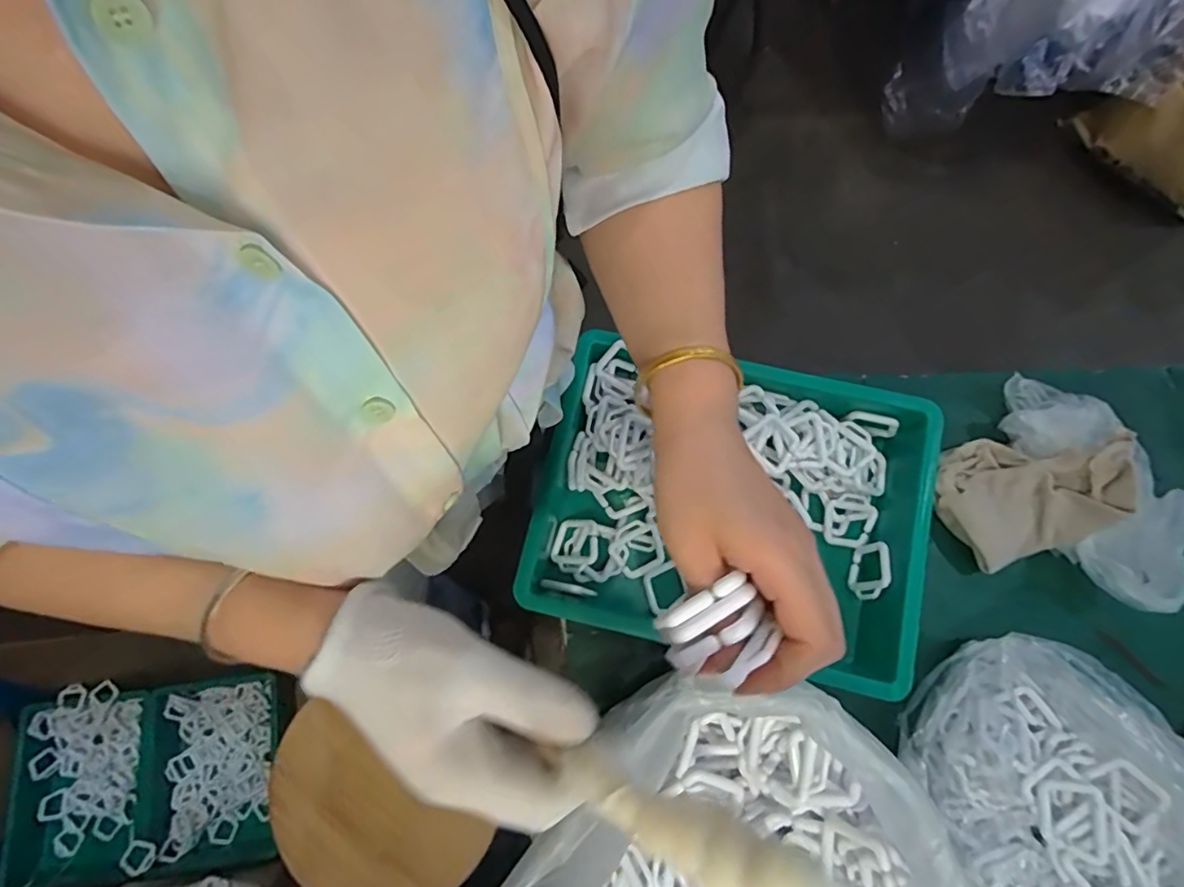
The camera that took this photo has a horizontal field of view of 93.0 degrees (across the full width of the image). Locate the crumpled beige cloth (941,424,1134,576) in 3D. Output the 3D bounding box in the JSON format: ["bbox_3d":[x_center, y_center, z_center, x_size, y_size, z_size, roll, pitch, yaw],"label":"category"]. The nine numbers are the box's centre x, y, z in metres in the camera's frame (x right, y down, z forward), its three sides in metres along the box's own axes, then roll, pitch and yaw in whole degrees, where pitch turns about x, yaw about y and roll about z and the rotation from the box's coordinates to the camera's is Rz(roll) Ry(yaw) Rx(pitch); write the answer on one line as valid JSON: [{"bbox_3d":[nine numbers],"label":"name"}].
[{"bbox_3d":[0.424,0.050,0.541,0.168,0.051,0.118,-10,78,-3],"label":"crumpled beige cloth"}]

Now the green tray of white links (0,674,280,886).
[{"bbox_3d":[-0.906,0.678,1.139,0.553,0.081,0.362,-3,78,-1],"label":"green tray of white links"}]

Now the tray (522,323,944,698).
[{"bbox_3d":[0.126,0.060,0.534,0.345,0.075,0.274,12,78,2],"label":"tray"}]

